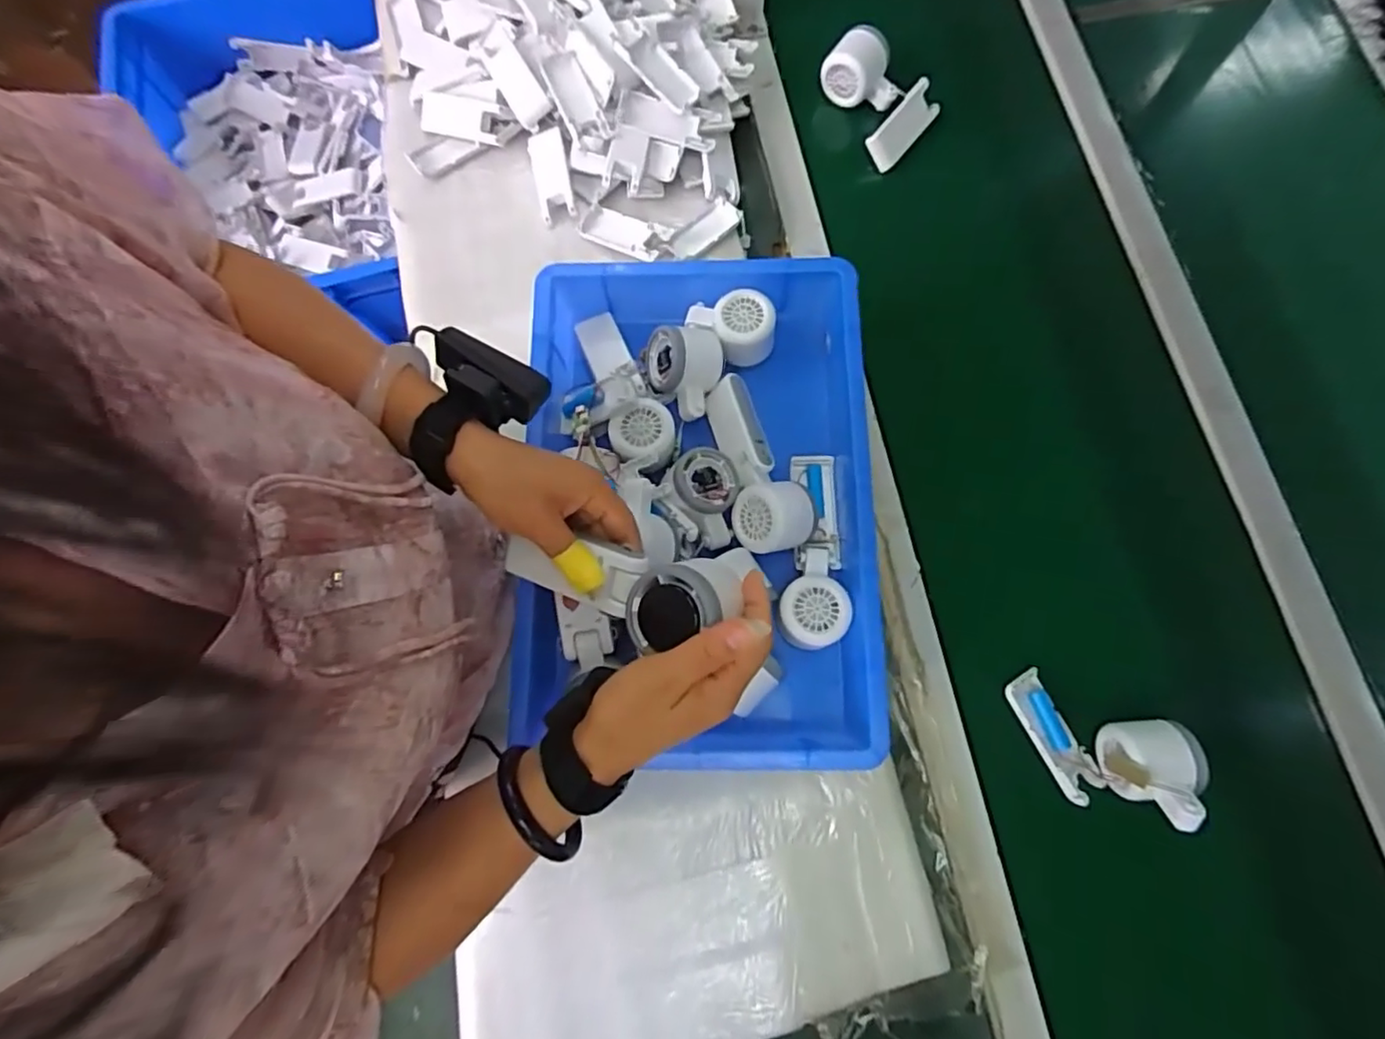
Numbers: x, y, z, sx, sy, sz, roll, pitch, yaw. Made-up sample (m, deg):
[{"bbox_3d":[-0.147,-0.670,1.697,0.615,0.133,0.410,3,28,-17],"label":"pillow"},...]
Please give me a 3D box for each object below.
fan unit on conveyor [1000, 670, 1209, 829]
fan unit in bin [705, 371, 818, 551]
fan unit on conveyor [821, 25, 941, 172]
[{"bbox_3d":[0.327,0.184,0.498,0.142,0.063,0.085,24,78,7],"label":"fan unit on conveyor"},{"bbox_3d":[0.060,-0.054,0.549,0.070,0.048,0.164,-10,76,-1],"label":"fan unit in bin"},{"bbox_3d":[0.200,-0.461,0.672,0.092,0.056,0.125,-42,79,-9],"label":"fan unit on conveyor"}]

